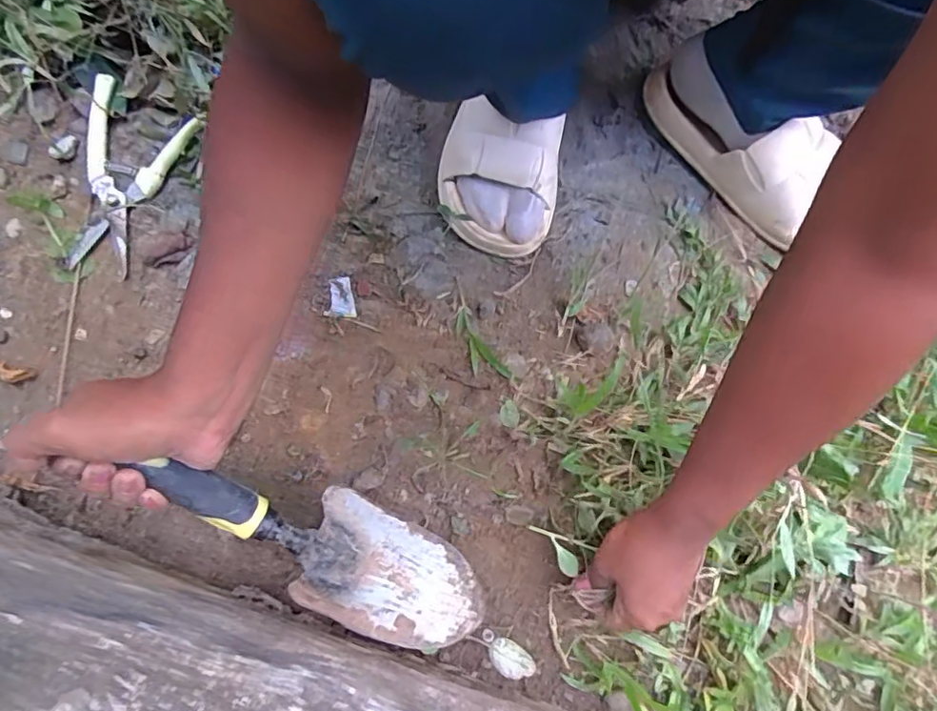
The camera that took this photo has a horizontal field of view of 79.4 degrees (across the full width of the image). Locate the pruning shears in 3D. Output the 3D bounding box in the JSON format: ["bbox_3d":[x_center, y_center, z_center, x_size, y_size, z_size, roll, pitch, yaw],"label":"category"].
[{"bbox_3d":[-0.323,-0.160,0.509,0.091,0.025,0.165,22,82,3],"label":"pruning shears"}]

